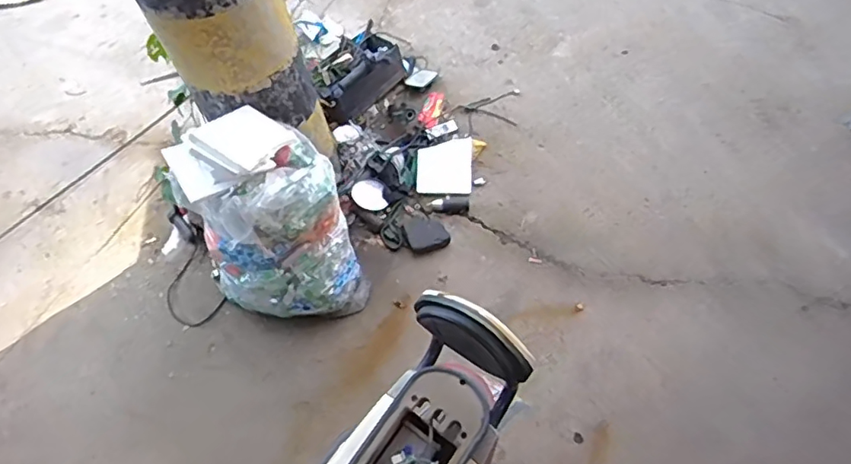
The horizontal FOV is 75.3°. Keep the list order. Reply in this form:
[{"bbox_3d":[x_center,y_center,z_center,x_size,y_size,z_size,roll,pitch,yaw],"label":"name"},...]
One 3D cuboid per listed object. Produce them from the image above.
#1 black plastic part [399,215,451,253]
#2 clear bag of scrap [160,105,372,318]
[{"bbox_3d":[-0.004,-0.008,1.704,0.122,0.037,0.152,-20,58,-8],"label":"black plastic part"},{"bbox_3d":[-0.403,-0.019,1.446,0.370,0.525,0.346,-24,59,-11],"label":"clear bag of scrap"}]

